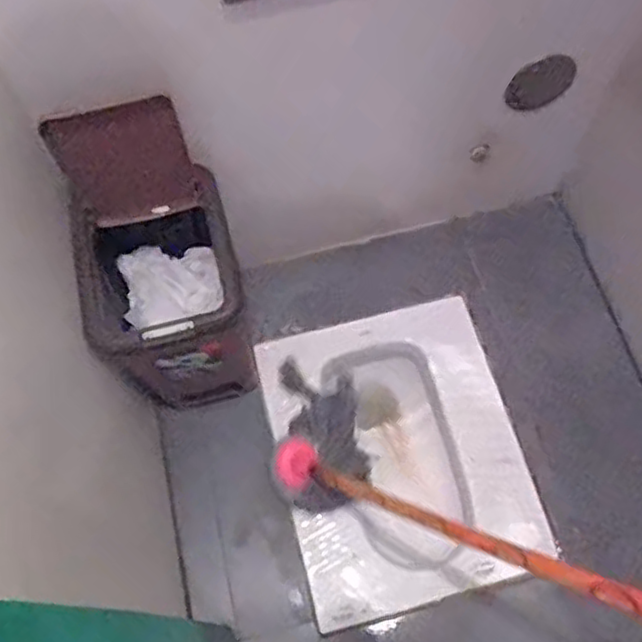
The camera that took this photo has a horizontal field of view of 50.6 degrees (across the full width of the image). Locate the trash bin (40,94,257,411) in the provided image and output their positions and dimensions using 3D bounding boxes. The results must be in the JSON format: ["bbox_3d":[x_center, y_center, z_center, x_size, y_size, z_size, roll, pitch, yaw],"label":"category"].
[{"bbox_3d":[-0.232,-0.053,1.036,0.210,0.521,0.250,-16,65,-5],"label":"trash bin"}]

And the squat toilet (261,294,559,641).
[{"bbox_3d":[0.143,0.244,1.237,0.414,0.138,0.503,-14,65,-4],"label":"squat toilet"}]

